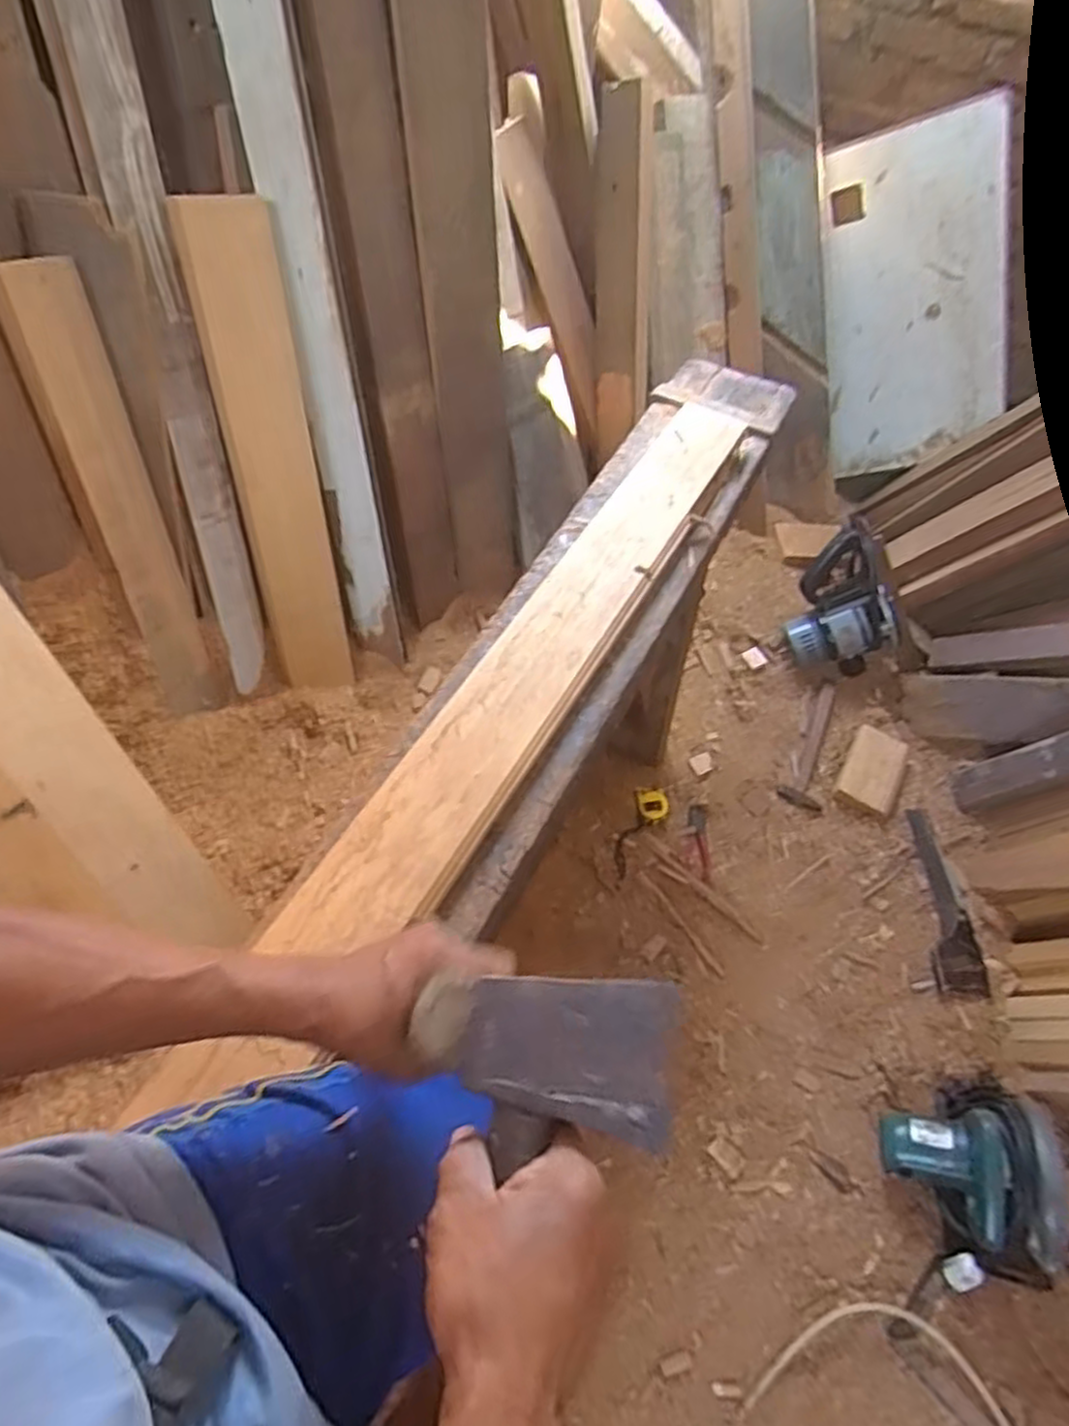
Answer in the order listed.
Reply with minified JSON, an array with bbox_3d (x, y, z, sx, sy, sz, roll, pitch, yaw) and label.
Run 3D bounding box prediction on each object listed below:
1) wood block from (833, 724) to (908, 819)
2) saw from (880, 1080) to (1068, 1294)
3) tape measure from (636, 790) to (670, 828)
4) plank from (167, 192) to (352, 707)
[{"bbox_3d":[0.651,0.110,1.449,0.101,0.021,0.173,29,60,12],"label":"wood block"},{"bbox_3d":[0.601,0.639,1.021,0.198,0.166,0.240,-3,59,-7],"label":"saw"},{"bbox_3d":[0.218,0.174,1.386,0.057,0.026,0.063,-5,59,-8],"label":"tape measure"},{"bbox_3d":[-0.370,-0.333,1.094,0.120,0.678,0.033,-19,41,-23],"label":"plank"}]

